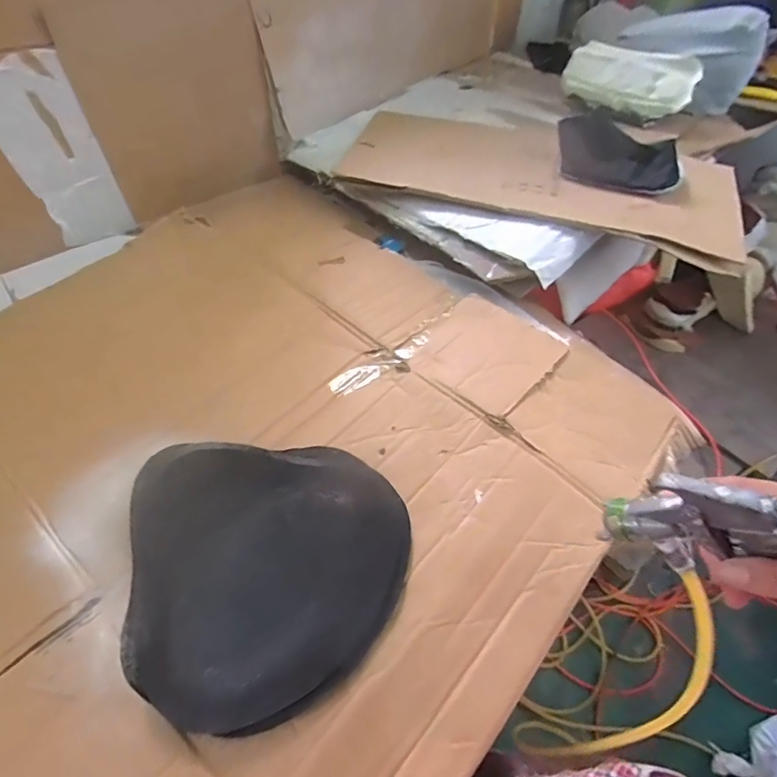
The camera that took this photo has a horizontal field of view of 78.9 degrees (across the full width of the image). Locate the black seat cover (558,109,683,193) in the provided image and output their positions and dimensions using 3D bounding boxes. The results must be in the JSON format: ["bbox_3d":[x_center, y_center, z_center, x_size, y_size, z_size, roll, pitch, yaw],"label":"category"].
[{"bbox_3d":[0.477,-0.488,0.996,0.266,0.093,0.099,29,55,20],"label":"black seat cover"}]

